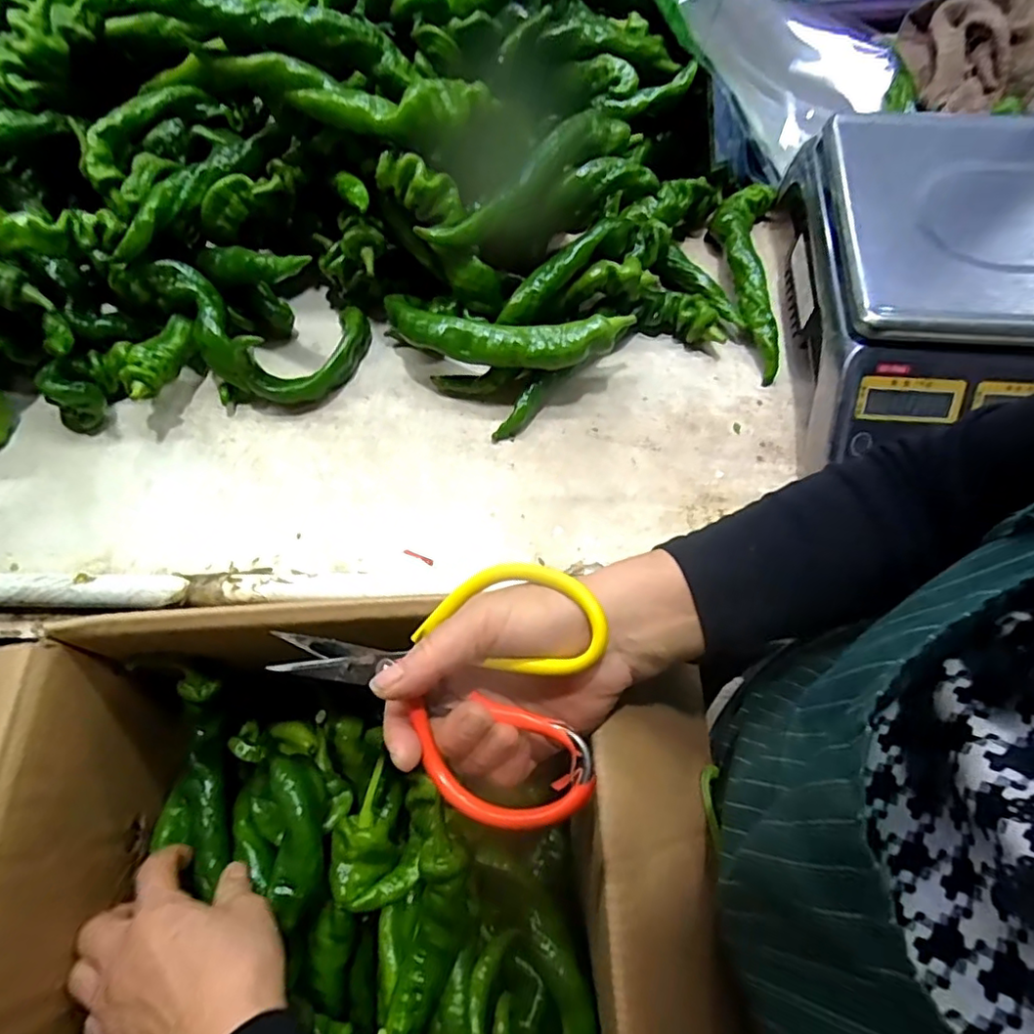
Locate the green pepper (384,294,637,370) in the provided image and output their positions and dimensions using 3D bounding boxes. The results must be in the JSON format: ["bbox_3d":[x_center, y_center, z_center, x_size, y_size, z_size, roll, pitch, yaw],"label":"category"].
[{"bbox_3d":[-0.013,-0.155,0.497,0.202,0.028,0.063,11,67,4],"label":"green pepper"}]

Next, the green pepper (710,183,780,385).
[{"bbox_3d":[0.218,-0.229,0.563,0.061,0.044,0.218,5,66,1],"label":"green pepper"}]

